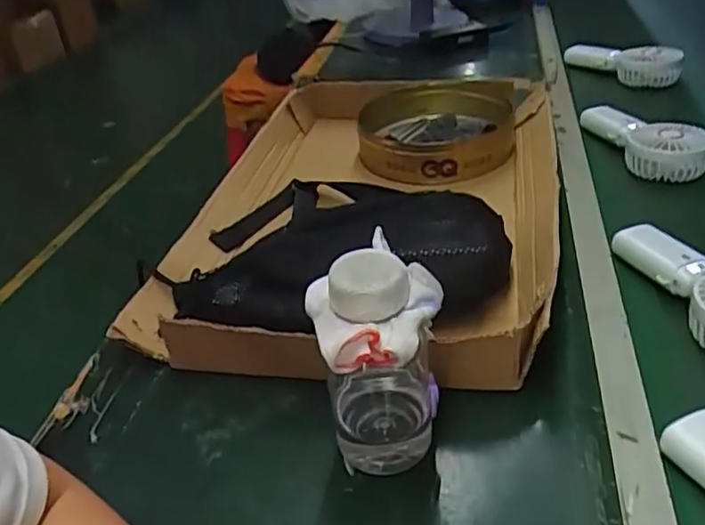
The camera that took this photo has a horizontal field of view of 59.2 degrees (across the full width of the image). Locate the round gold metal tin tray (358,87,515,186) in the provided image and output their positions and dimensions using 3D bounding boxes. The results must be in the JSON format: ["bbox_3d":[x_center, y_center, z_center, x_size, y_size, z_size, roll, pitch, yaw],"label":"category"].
[{"bbox_3d":[0.108,-0.171,0.802,0.192,0.055,0.219,0,36,4],"label":"round gold metal tin tray"}]

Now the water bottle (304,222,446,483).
[{"bbox_3d":[0.018,0.064,0.382,0.073,0.150,0.088,-7,34,2],"label":"water bottle"}]

